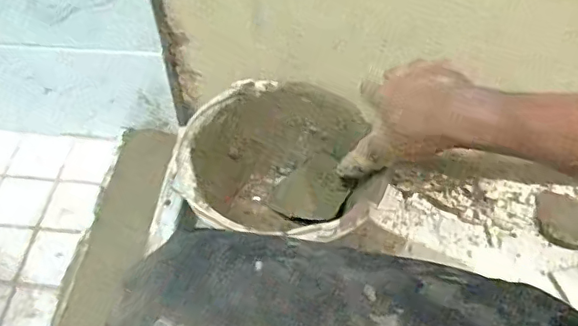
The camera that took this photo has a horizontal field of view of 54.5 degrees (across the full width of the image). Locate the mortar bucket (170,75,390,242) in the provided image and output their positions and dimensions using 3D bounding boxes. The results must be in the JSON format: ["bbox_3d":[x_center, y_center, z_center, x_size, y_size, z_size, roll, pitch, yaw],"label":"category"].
[{"bbox_3d":[-0.018,0.029,0.752,0.214,0.192,0.242,23,57,15],"label":"mortar bucket"}]

